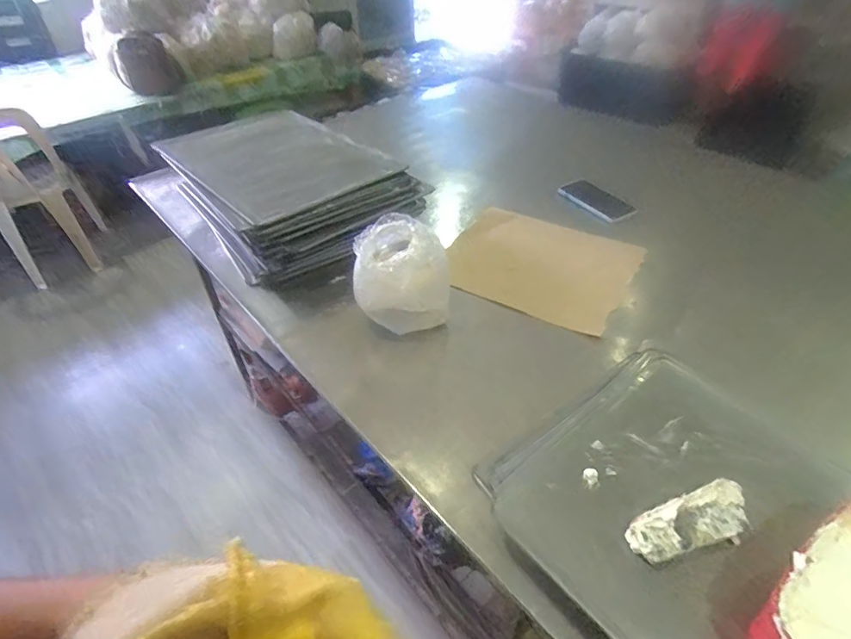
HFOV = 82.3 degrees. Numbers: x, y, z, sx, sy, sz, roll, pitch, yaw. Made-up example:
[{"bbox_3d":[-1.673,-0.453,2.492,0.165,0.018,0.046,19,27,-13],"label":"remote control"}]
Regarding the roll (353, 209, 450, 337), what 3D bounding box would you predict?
[{"bbox_3d":[-0.041,-0.071,0.758,0.147,0.131,0.120,-7,43,-4],"label":"roll"}]

